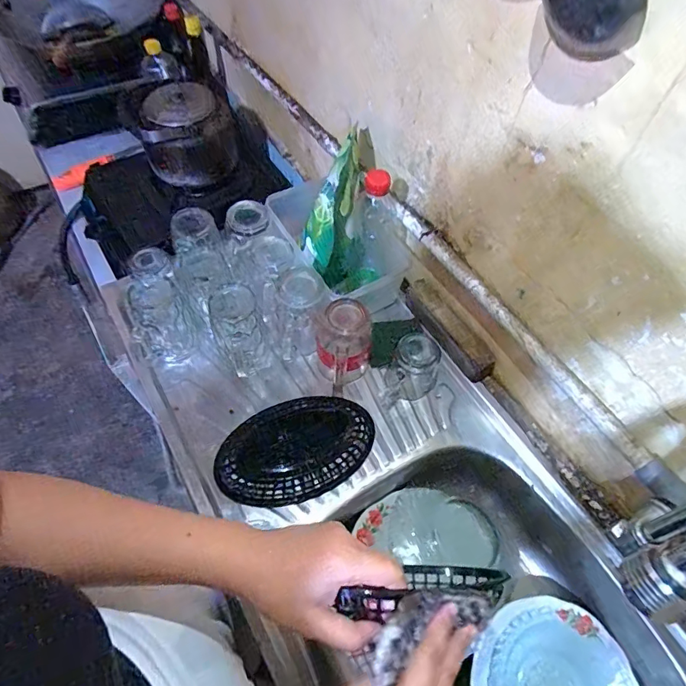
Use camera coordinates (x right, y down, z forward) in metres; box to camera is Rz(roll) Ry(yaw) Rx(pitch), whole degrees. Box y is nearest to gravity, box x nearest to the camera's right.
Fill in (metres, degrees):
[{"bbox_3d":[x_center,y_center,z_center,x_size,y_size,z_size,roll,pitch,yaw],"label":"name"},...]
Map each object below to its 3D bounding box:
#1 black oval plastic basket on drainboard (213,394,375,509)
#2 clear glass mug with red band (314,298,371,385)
[{"bbox_3d":[-0.063,0.138,0.609,0.207,0.033,0.132,-22,62,-14],"label":"black oval plastic basket on drainboard"},{"bbox_3d":[0.001,0.004,0.649,0.062,0.123,0.079,-24,62,-15],"label":"clear glass mug with red band"}]

